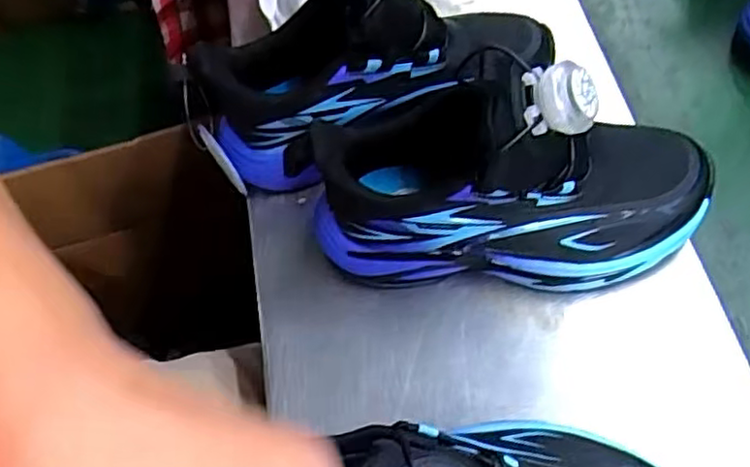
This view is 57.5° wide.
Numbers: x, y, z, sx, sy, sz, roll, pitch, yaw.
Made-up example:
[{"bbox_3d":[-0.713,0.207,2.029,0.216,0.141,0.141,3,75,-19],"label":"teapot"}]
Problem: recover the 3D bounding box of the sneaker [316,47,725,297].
[{"bbox_3d":[0.069,-0.031,0.333,0.186,0.135,0.075,-1,58,2],"label":"sneaker"}]

